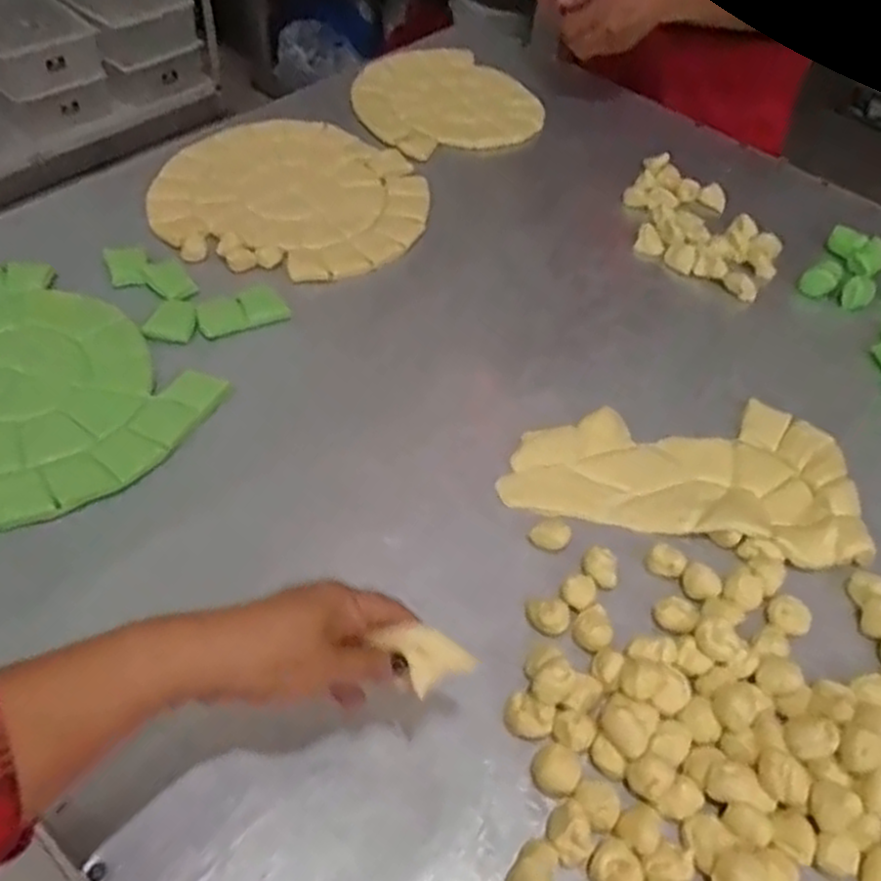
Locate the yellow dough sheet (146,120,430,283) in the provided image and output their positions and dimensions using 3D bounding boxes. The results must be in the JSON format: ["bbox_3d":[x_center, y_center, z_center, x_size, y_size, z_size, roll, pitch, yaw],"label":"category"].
[{"bbox_3d":[-0.169,-0.282,0.881,0.295,0.014,0.270,9,51,2],"label":"yellow dough sheet"}]

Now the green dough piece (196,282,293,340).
[{"bbox_3d":[-0.197,-0.126,0.761,0.087,0.011,0.051,-28,59,-25],"label":"green dough piece"}]

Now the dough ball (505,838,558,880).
[{"bbox_3d":[0.055,0.260,0.464,0.023,0.020,0.037,28,54,16],"label":"dough ball"}]

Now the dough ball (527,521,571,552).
[{"bbox_3d":[0.088,0.075,0.616,0.031,0.012,0.022,-18,55,-19],"label":"dough ball"}]

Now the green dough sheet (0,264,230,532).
[{"bbox_3d":[-0.378,-0.041,0.663,0.297,0.017,0.252,33,55,19],"label":"green dough sheet"}]

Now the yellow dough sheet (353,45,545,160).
[{"bbox_3d":[0.001,-0.468,1.058,0.248,0.017,0.242,-17,55,-19],"label":"yellow dough sheet"}]

